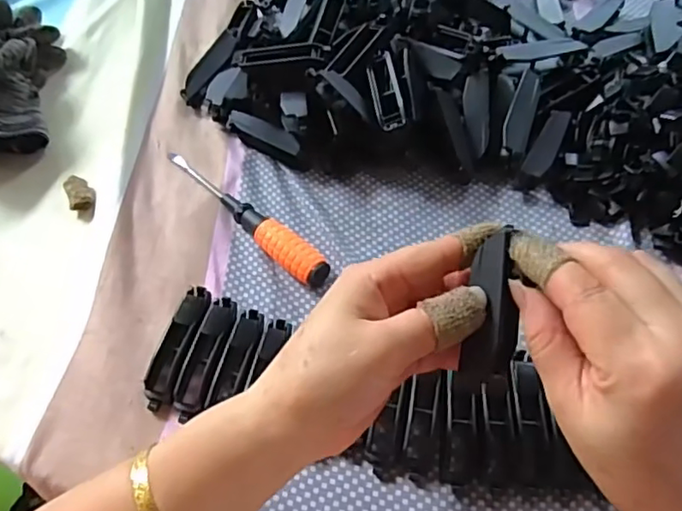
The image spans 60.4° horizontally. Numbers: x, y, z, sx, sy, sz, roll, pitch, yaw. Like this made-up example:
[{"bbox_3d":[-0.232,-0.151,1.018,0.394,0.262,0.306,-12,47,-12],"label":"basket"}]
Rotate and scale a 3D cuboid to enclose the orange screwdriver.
[{"bbox_3d":[-0.066,-0.030,0.396,0.019,0.016,0.163,-40,64,-21],"label":"orange screwdriver"}]

